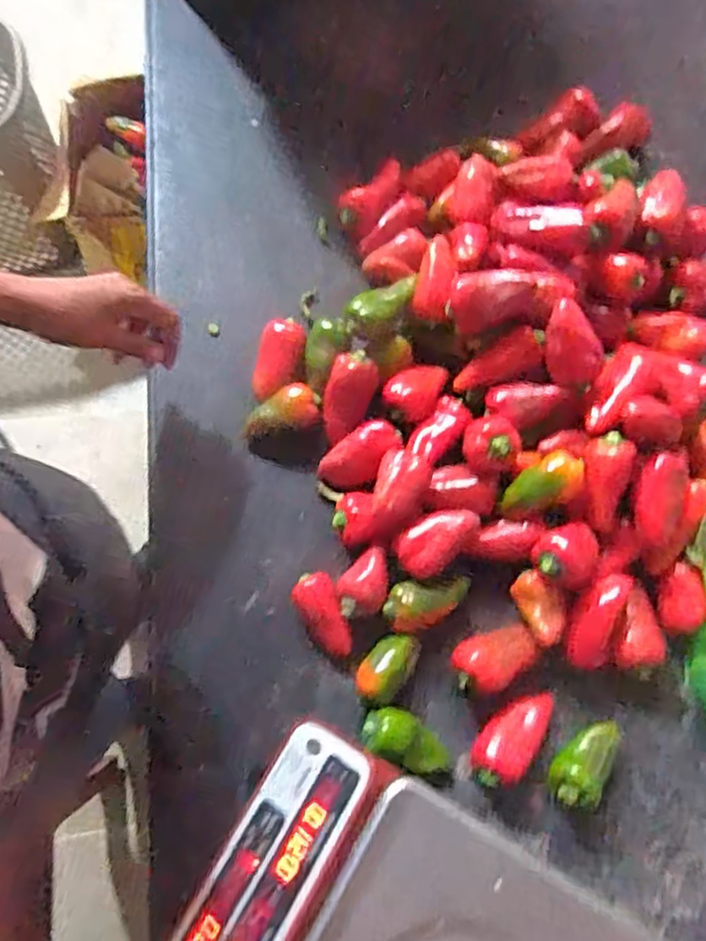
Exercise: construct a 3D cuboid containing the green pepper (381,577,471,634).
[{"bbox_3d":[0.067,0.116,0.584,0.079,0.029,0.039,-9,73,-4],"label":"green pepper"}]

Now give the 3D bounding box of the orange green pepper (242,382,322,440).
[{"bbox_3d":[-0.069,-0.055,0.638,0.074,0.034,0.035,-11,73,-5],"label":"orange green pepper"}]

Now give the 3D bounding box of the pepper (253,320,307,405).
[{"bbox_3d":[-0.074,-0.107,0.655,0.043,0.033,0.077,17,73,4],"label":"pepper"}]

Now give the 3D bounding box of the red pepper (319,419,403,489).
[{"bbox_3d":[0.008,-0.012,0.626,0.074,0.034,0.044,-38,78,-12],"label":"red pepper"}]

